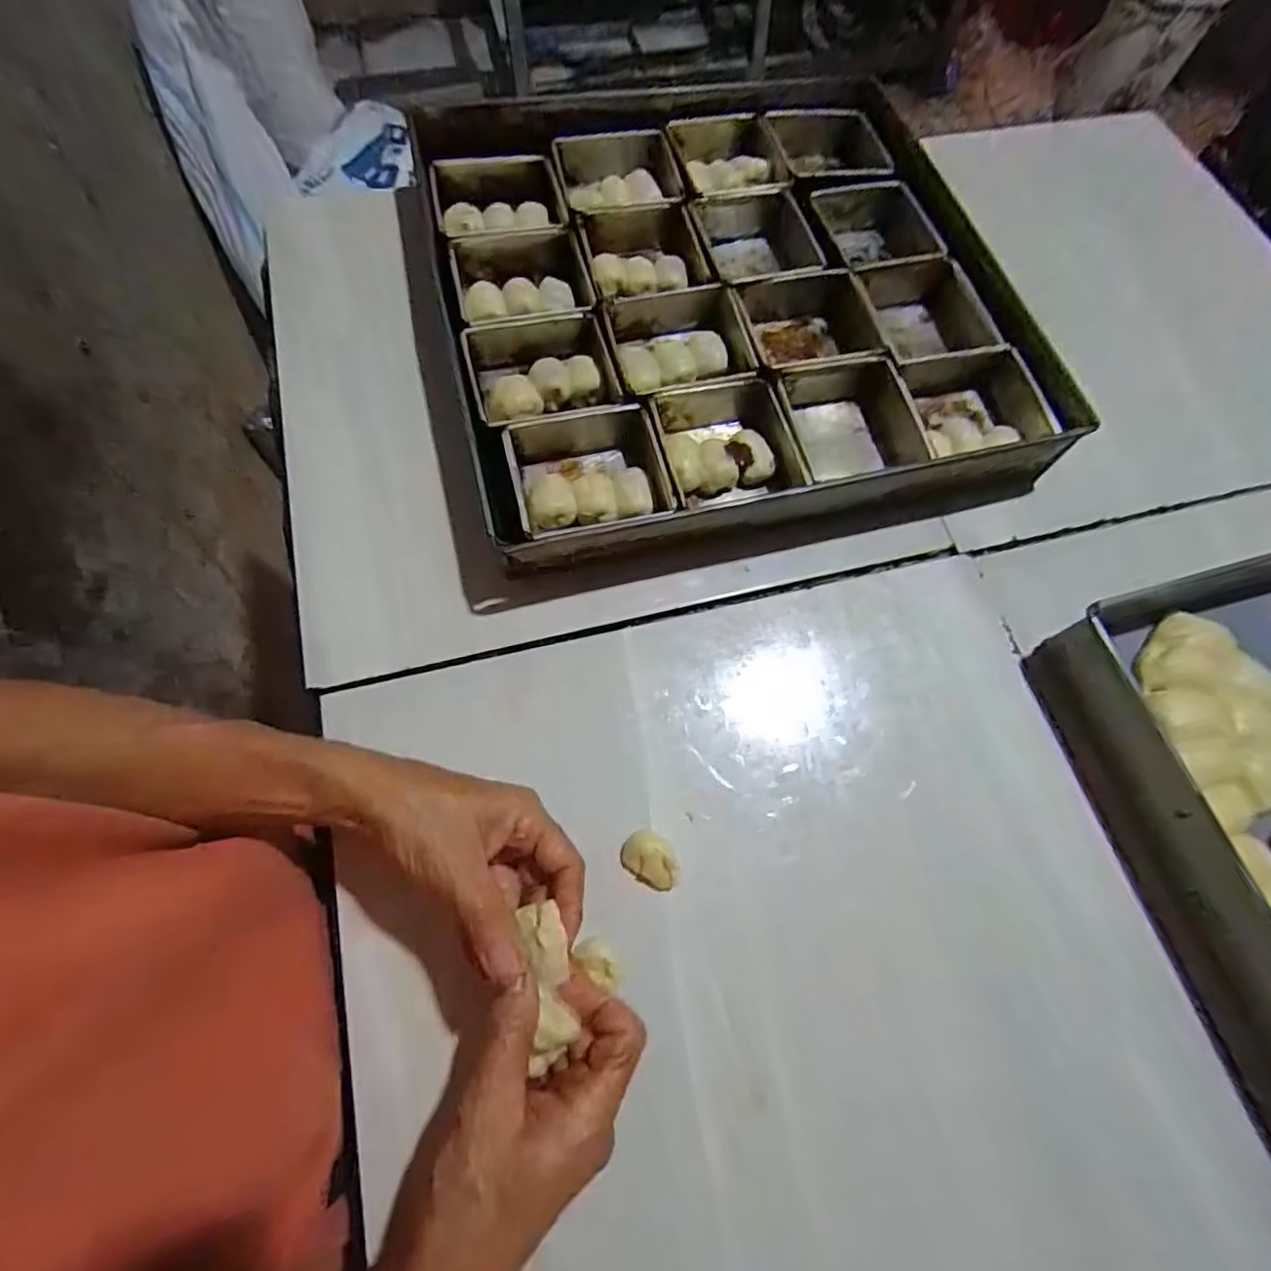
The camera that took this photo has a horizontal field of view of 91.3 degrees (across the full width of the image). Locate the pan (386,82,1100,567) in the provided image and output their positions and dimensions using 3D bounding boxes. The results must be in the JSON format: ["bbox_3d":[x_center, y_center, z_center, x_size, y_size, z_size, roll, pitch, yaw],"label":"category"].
[{"bbox_3d":[0.080,-0.311,0.539,0.490,0.059,0.494,-13,69,-6],"label":"pan"}]

